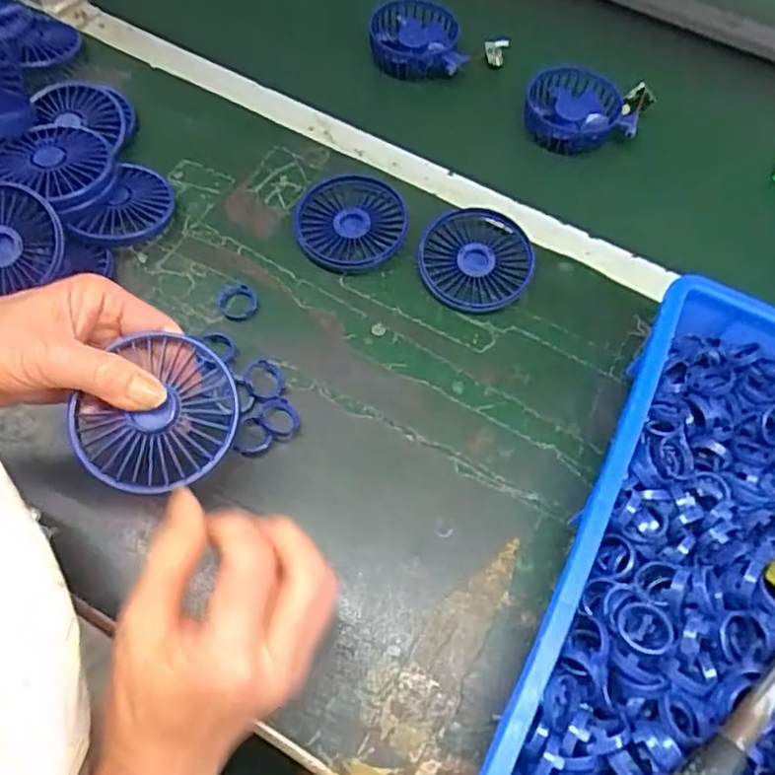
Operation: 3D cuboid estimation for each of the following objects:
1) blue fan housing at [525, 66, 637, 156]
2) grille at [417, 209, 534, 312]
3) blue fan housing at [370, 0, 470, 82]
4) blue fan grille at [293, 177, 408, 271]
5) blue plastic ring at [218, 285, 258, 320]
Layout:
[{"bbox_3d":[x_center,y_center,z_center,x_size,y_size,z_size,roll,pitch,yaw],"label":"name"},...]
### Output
[{"bbox_3d":[0.181,-0.270,0.633,0.096,0.029,0.096,1,62,-3],"label":"blue fan housing"},{"bbox_3d":[0.070,-0.101,0.507,0.084,0.017,0.089,1,62,-3],"label":"grille"},{"bbox_3d":[0.031,-0.367,0.682,0.092,0.047,0.092,1,62,-3],"label":"blue fan housing"},{"bbox_3d":[-0.028,-0.132,0.519,0.086,0.017,0.080,1,62,-3],"label":"blue fan grille"},{"bbox_3d":[-0.112,-0.063,0.489,0.028,0.007,0.027,1,62,-3],"label":"blue plastic ring"}]

